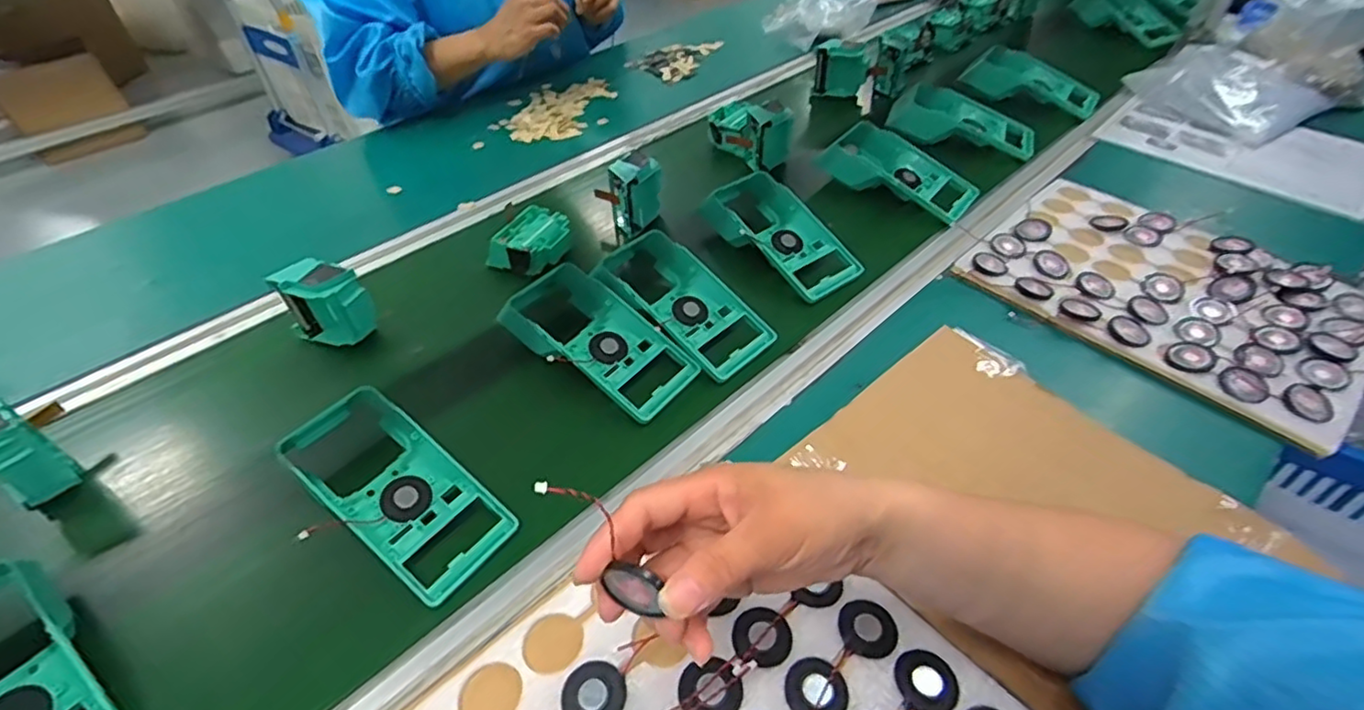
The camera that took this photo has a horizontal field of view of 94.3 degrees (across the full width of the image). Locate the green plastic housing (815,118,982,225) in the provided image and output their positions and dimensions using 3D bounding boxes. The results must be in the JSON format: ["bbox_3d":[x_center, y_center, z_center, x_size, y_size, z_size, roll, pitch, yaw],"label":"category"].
[{"bbox_3d":[0.262,-0.223,0.764,0.182,0.063,0.088,27,51,26],"label":"green plastic housing"}]

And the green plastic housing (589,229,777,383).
[{"bbox_3d":[-0.007,-0.050,0.614,0.190,0.079,0.087,34,54,31],"label":"green plastic housing"}]

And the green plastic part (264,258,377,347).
[{"bbox_3d":[-0.334,-0.045,0.596,0.070,0.081,0.055,27,51,26],"label":"green plastic part"}]

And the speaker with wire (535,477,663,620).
[{"bbox_3d":[-0.034,0.084,0.274,0.031,0.080,0.006,-22,18,47],"label":"speaker with wire"}]

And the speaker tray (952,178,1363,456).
[{"bbox_3d":[0.472,-0.072,0.617,0.322,0.017,0.262,35,59,27],"label":"speaker tray"}]

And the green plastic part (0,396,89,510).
[{"bbox_3d":[-0.502,0.077,0.477,0.071,0.078,0.044,23,49,22],"label":"green plastic part"}]

